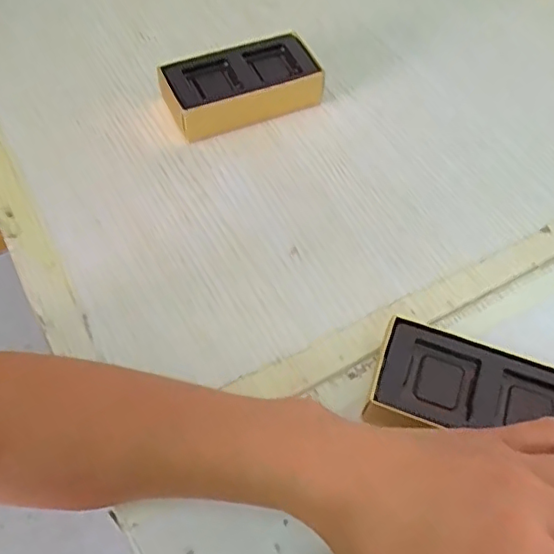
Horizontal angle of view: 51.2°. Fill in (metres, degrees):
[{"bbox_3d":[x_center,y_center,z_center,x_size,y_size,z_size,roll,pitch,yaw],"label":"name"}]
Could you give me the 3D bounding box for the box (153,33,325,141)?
[{"bbox_3d":[-0.029,-0.147,0.437,0.118,0.032,0.063,-20,61,-15],"label":"box"}]

